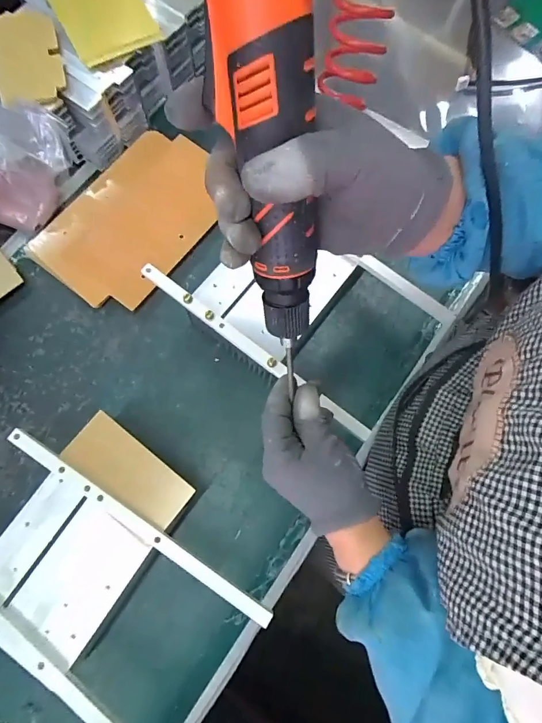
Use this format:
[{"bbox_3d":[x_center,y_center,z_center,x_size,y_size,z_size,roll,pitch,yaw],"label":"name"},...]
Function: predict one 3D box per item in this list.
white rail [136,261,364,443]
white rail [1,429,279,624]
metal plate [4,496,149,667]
[{"bbox_3d":[-0.020,-0.015,0.401,0.283,0.013,0.018,36,78,6],"label":"white rail"},{"bbox_3d":[-0.122,0.144,0.355,0.283,0.015,0.016,32,78,6],"label":"white rail"},{"bbox_3d":[-0.168,0.191,0.350,0.075,0.010,0.111,35,78,7],"label":"metal plate"}]

